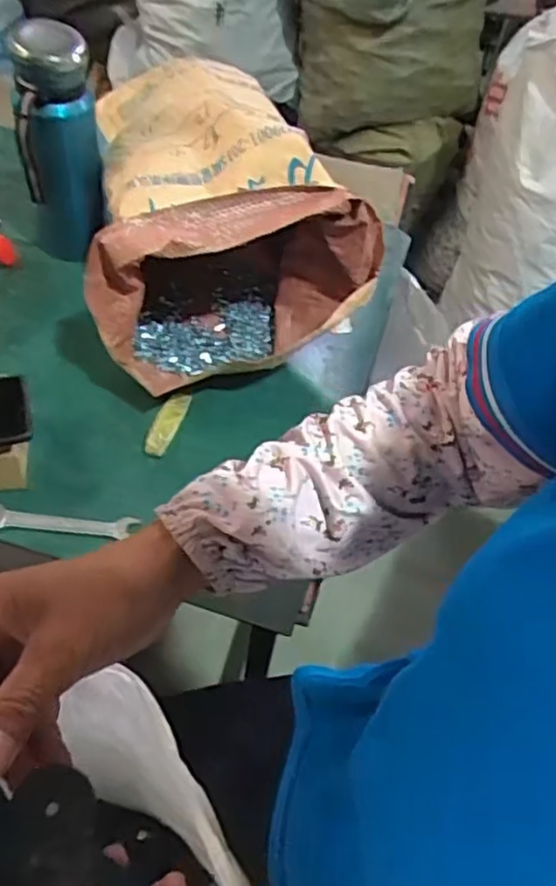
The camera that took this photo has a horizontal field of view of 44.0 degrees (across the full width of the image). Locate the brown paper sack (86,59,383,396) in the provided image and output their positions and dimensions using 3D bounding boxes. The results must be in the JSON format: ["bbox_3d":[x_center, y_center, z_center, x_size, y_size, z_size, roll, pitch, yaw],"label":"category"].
[{"bbox_3d":[-0.058,-0.231,0.733,0.274,0.223,0.324,-6,54,-10],"label":"brown paper sack"}]

